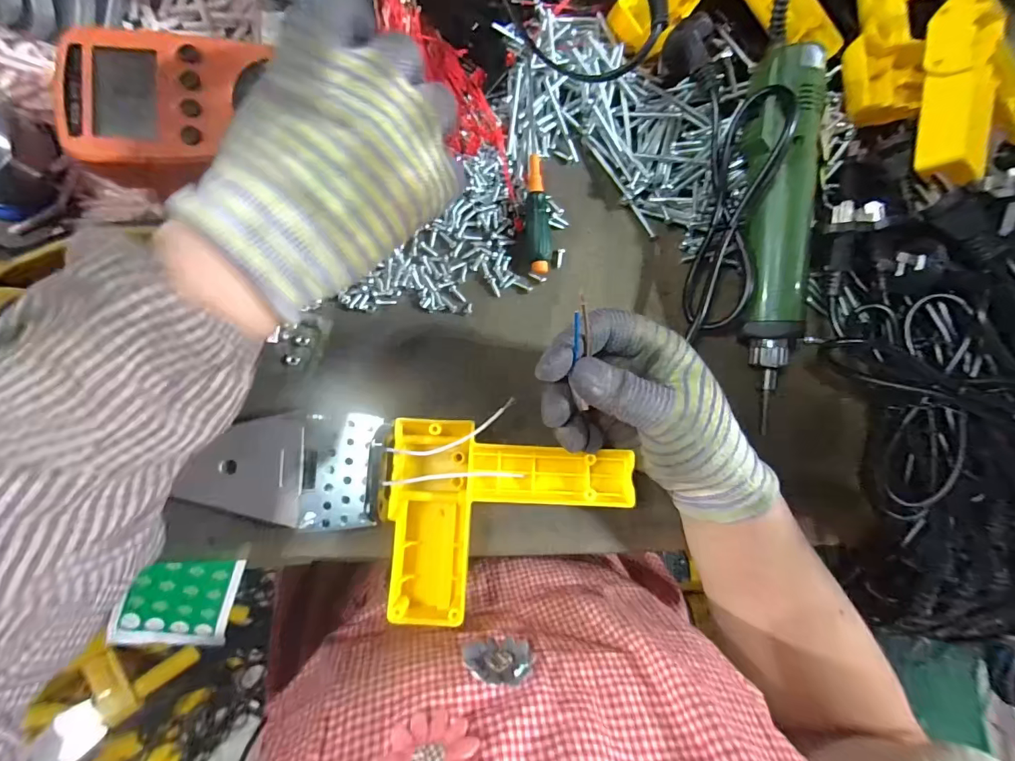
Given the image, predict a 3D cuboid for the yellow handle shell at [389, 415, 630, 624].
[{"bbox_3d":[0.000,0.083,0.262,0.140,0.043,0.111,3,87,-9],"label":"yellow handle shell"}]

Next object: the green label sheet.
[{"bbox_3d":[-0.194,0.132,0.254,0.057,0.004,0.061,17,97,-14],"label":"green label sheet"}]

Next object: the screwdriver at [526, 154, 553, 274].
[{"bbox_3d":[0.020,-0.110,0.285,0.016,0.013,0.073,-5,88,-9],"label":"screwdriver"}]

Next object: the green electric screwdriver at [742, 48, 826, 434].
[{"bbox_3d":[0.180,-0.091,0.287,0.046,0.053,0.238,-4,88,-9],"label":"green electric screwdriver"}]

